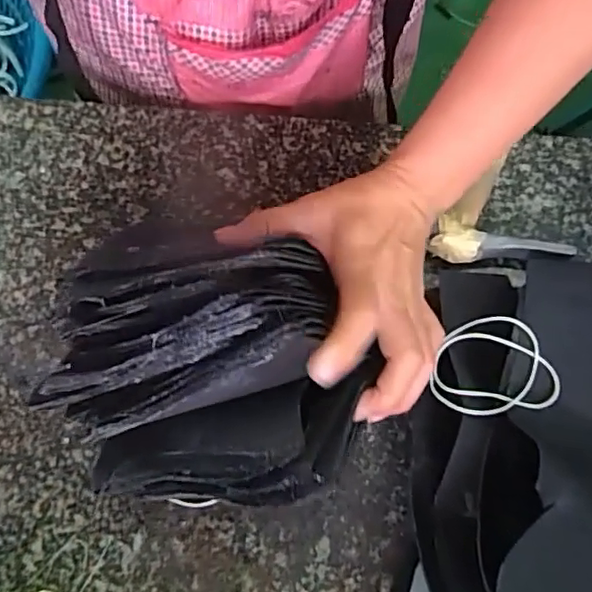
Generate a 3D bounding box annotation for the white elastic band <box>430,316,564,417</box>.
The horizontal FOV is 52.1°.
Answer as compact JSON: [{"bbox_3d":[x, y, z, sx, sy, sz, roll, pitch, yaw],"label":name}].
[{"bbox_3d":[0.110,0.038,0.340,0.069,0.007,0.056,-8,72,-3],"label":"white elastic band"}]

